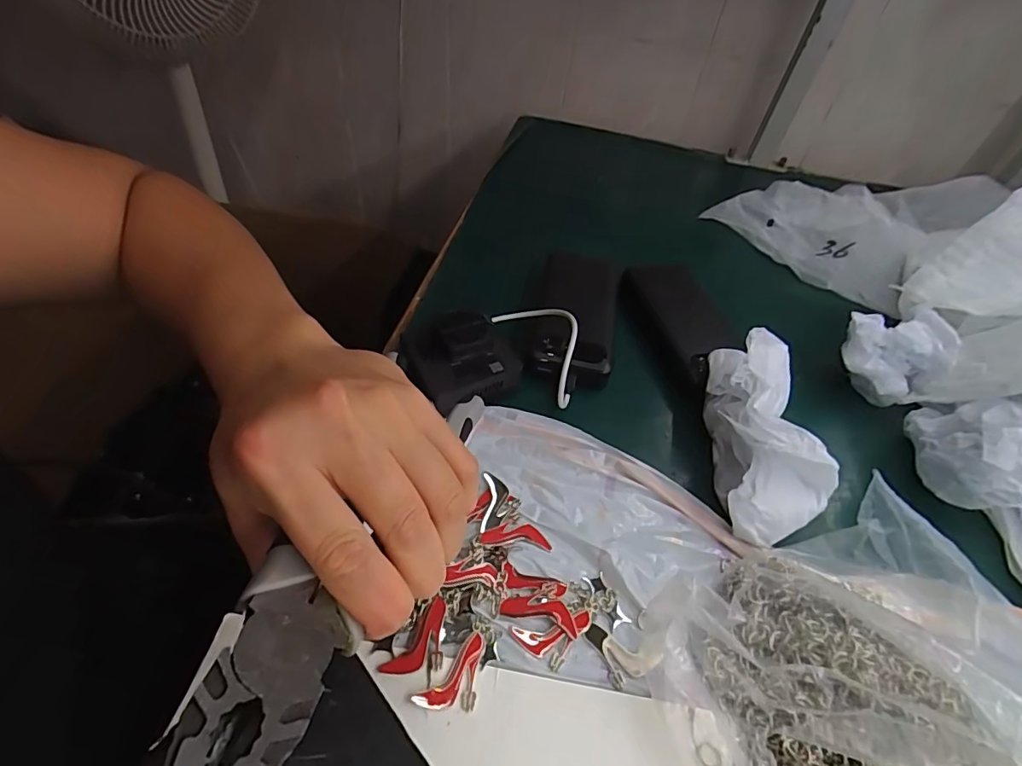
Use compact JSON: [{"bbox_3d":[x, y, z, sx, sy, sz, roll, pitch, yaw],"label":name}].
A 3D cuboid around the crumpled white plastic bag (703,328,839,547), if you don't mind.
[{"bbox_3d":[0.178,0.033,0.340,0.067,0.076,0.142,5,62,-2],"label":"crumpled white plastic bag"}]

